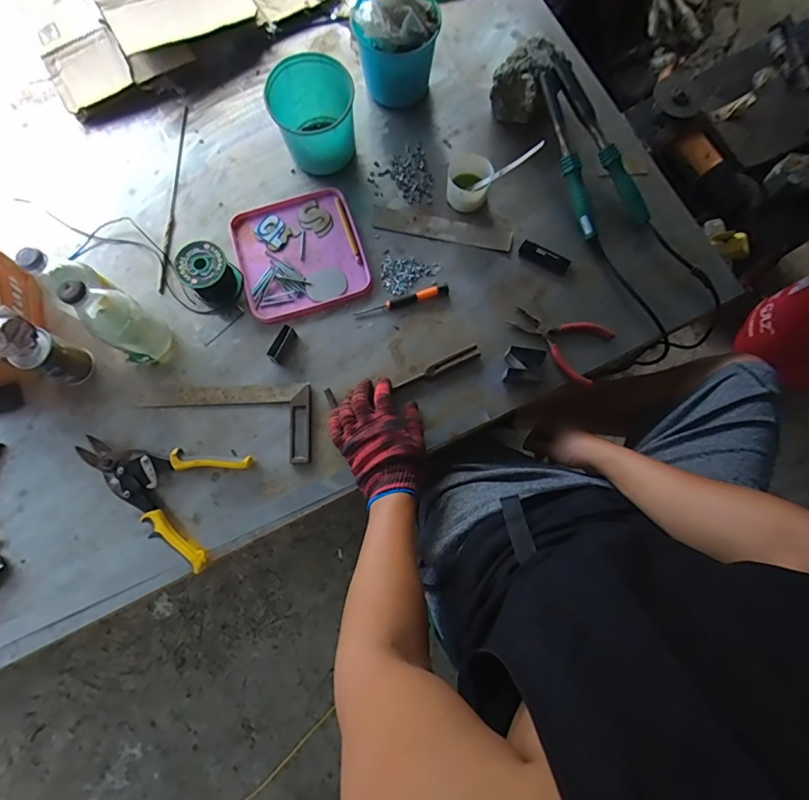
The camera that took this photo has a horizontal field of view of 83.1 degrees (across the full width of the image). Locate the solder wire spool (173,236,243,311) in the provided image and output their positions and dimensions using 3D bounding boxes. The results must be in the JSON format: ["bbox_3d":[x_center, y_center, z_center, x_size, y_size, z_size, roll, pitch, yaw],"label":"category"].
[{"bbox_3d":[-0.281,-0.182,0.660,0.073,0.065,0.067,0,80,-1],"label":"solder wire spool"}]

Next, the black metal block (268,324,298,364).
[{"bbox_3d":[-0.178,-0.082,0.661,0.017,0.026,0.055,31,81,4],"label":"black metal block"}]

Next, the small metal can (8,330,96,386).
[{"bbox_3d":[-0.467,-0.056,0.617,0.048,0.099,0.058,24,80,3],"label":"small metal can"}]

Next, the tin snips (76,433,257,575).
[{"bbox_3d":[-0.339,0.115,0.620,0.218,0.026,0.147,20,80,3],"label":"tin snips"}]

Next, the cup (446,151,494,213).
[{"bbox_3d":[0.098,-0.334,0.701,0.066,0.053,0.077,7,80,0],"label":"cup"}]

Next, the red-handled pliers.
[{"bbox_3d":[0.227,-0.094,0.673,0.144,0.012,0.091,30,81,4],"label":"red-handled pliers"}]

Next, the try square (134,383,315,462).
[{"bbox_3d":[-0.251,0.034,0.645,0.236,0.011,0.112,-1,80,-1],"label":"try square"}]

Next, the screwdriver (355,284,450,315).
[{"bbox_3d":[-0.003,-0.149,0.682,0.143,0.018,0.014,-16,80,-4],"label":"screwdriver"}]

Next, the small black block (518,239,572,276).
[{"bbox_3d":[0.215,-0.219,0.705,0.079,0.011,0.028,27,80,4],"label":"small black block"}]

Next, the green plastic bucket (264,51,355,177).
[{"bbox_3d":[-0.133,-0.414,0.684,0.117,0.106,0.130,-11,80,-3],"label":"green plastic bucket"}]

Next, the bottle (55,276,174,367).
[{"bbox_3d":[-0.374,-0.103,0.589,0.072,0.172,0.075,33,81,5],"label":"bottle"}]

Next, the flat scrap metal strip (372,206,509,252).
[{"bbox_3d":[0.060,-0.267,0.710,0.214,0.010,0.040,12,80,1],"label":"flat scrap metal strip"}]

